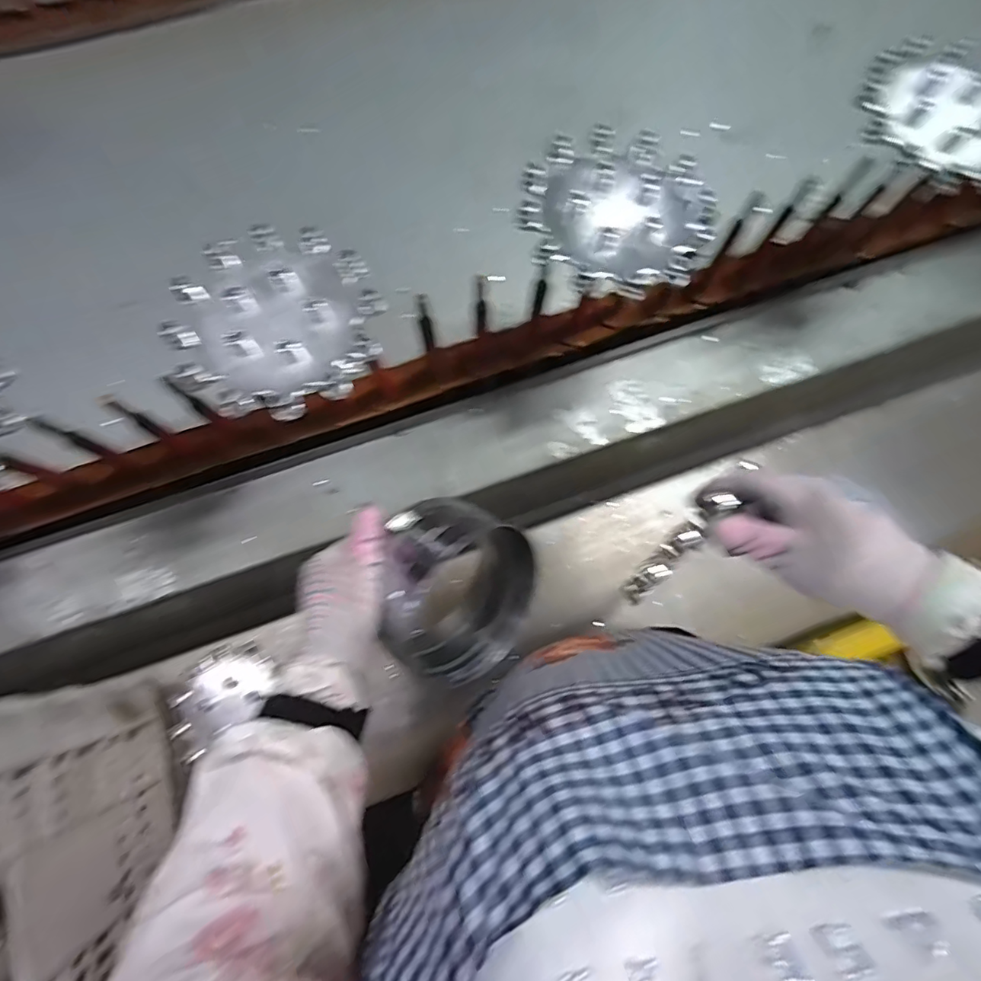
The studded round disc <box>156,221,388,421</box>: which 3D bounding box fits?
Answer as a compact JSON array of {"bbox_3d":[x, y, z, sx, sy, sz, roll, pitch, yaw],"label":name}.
[{"bbox_3d":[-0.156,-0.124,0.380,0.149,0.026,0.142,0,76,0],"label":"studded round disc"}]

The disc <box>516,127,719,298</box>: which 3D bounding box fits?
[{"bbox_3d":[0.097,-0.216,0.406,0.144,0.020,0.147,0,76,0],"label":"disc"}]

